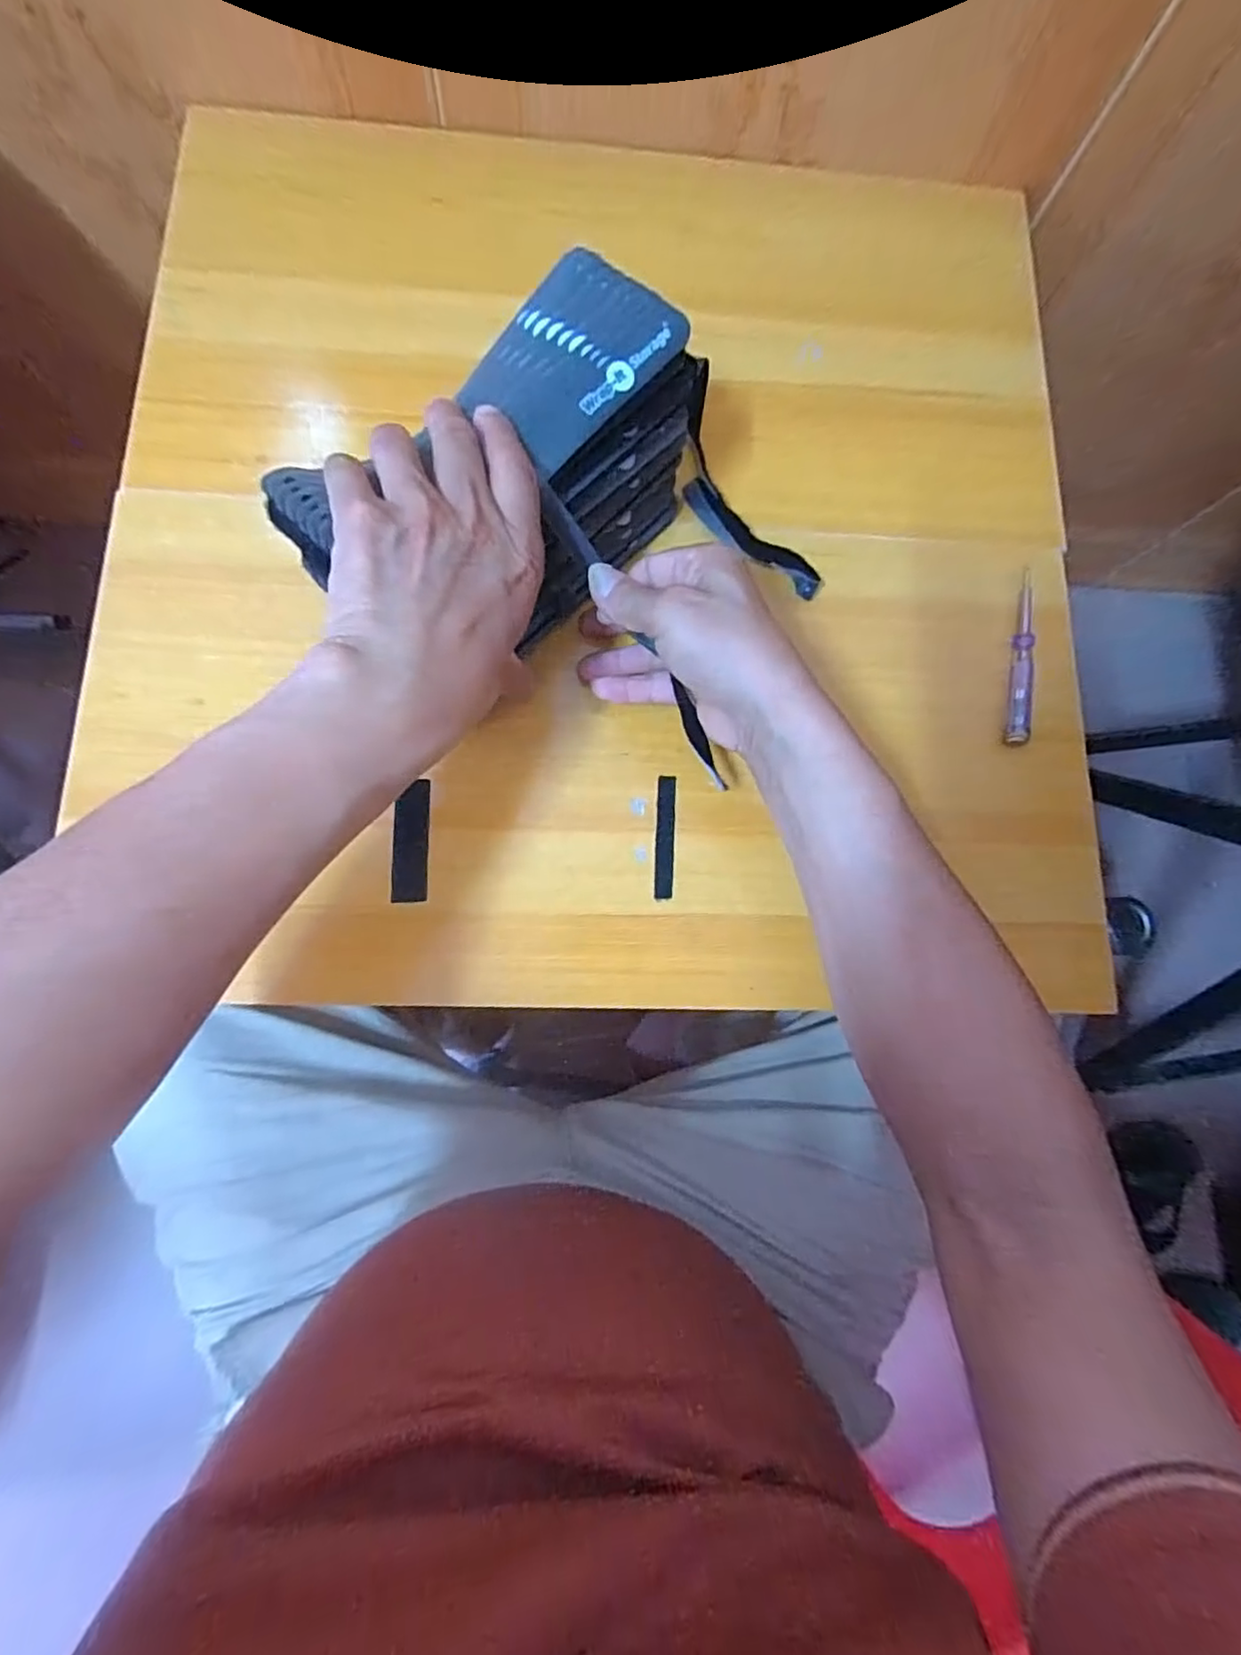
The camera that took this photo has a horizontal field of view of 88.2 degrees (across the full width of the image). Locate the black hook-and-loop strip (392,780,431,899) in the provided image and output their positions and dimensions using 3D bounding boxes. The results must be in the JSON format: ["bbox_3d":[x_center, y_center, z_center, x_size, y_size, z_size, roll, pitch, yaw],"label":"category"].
[{"bbox_3d":[-0.117,0.009,0.358,0.019,0.004,0.064,0,82,-4],"label":"black hook-and-loop strip"}]

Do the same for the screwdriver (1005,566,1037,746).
[{"bbox_3d":[0.251,-0.109,0.397,0.014,0.012,0.117,12,81,-2],"label":"screwdriver"}]

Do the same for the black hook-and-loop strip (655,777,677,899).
[{"bbox_3d":[0.026,0.005,0.371,0.011,0.004,0.070,3,82,-3],"label":"black hook-and-loop strip"}]

